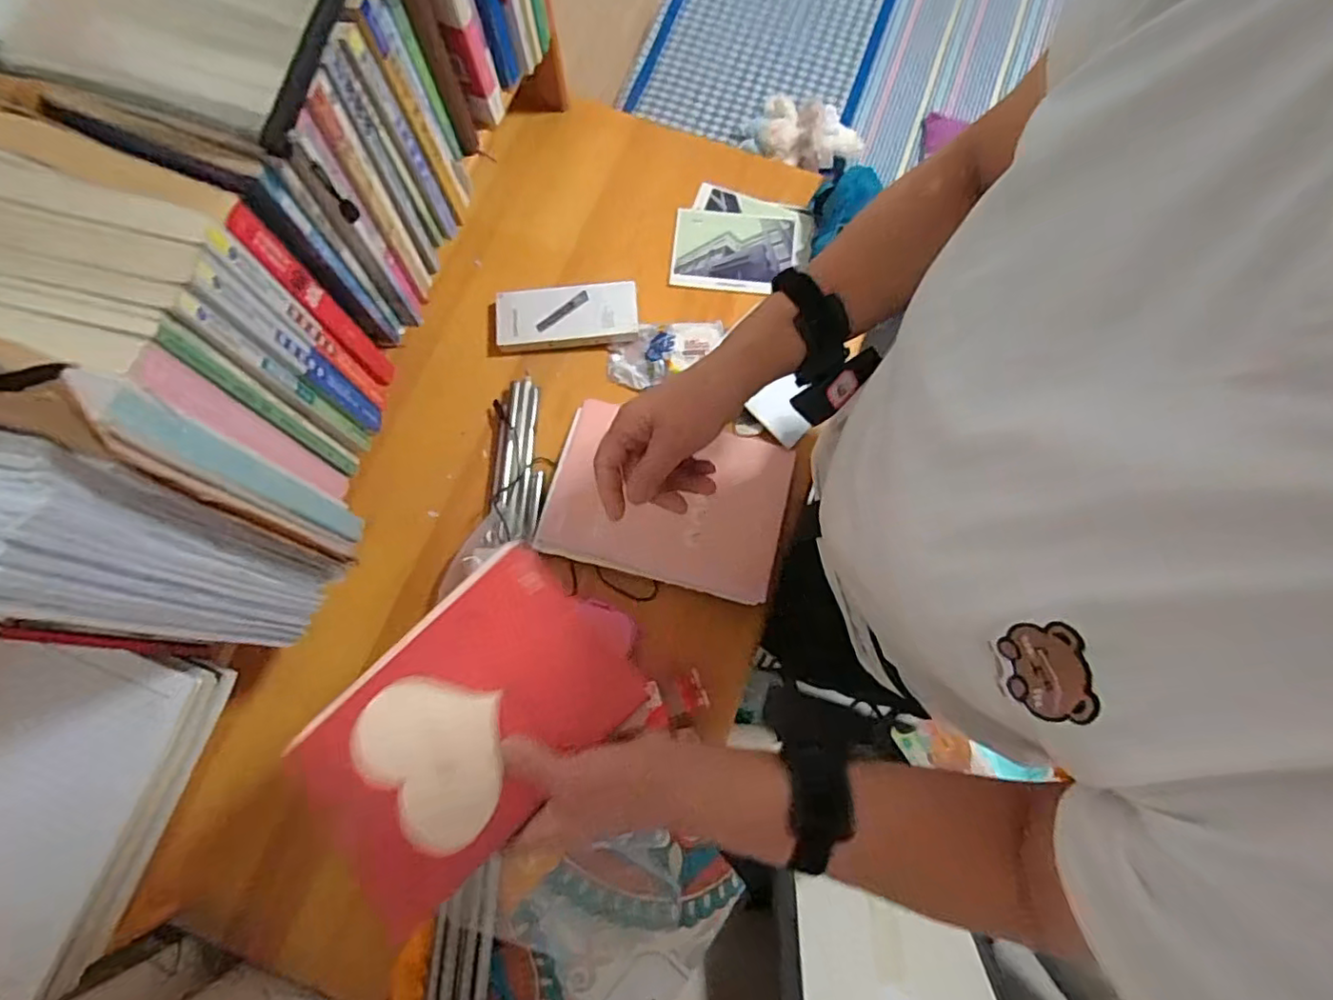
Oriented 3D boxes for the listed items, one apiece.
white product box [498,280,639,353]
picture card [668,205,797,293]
[{"bbox_3d":[-0.120,-0.223,0.758,0.167,0.031,0.069,-6,78,0],"label":"white product box"},{"bbox_3d":[0.086,-0.318,0.787,0.153,0.010,0.114,6,78,2],"label":"picture card"}]

